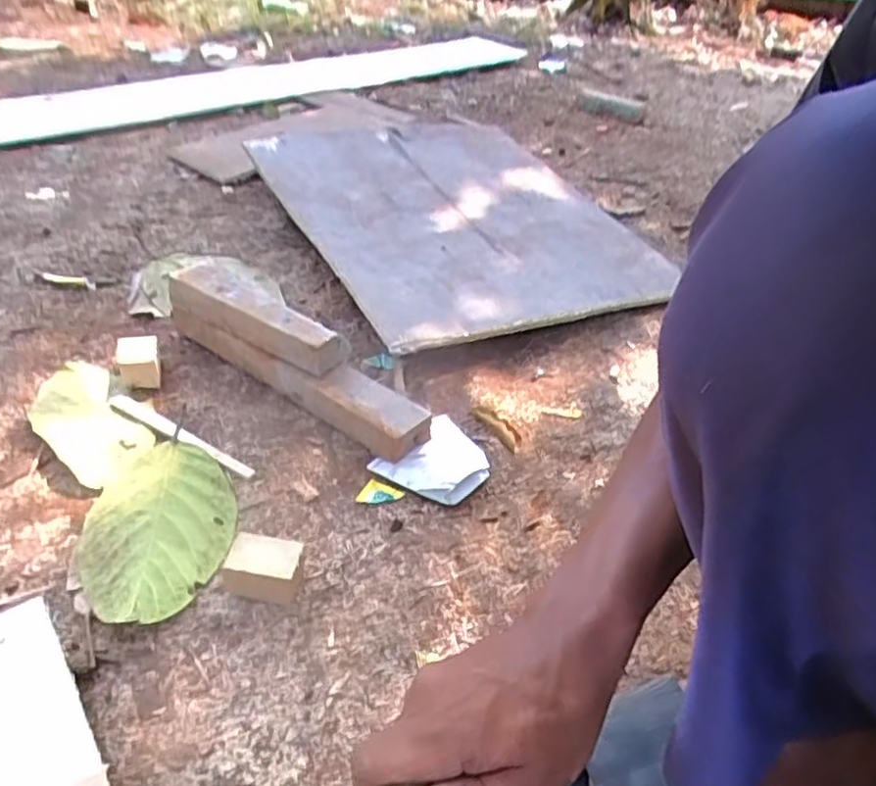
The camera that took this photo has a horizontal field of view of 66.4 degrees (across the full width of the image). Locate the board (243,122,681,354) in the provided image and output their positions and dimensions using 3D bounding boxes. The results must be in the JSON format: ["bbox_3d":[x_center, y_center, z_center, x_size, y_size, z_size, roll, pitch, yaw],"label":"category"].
[{"bbox_3d":[0.036,-0.301,1.076,0.536,0.025,0.668,-13,47,-28],"label":"board"}]

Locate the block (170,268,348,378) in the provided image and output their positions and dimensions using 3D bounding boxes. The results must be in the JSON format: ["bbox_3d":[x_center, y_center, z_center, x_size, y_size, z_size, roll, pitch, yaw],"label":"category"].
[{"bbox_3d":[-0.199,-0.082,0.736,0.225,0.047,0.059,26,43,22],"label":"block"}]

